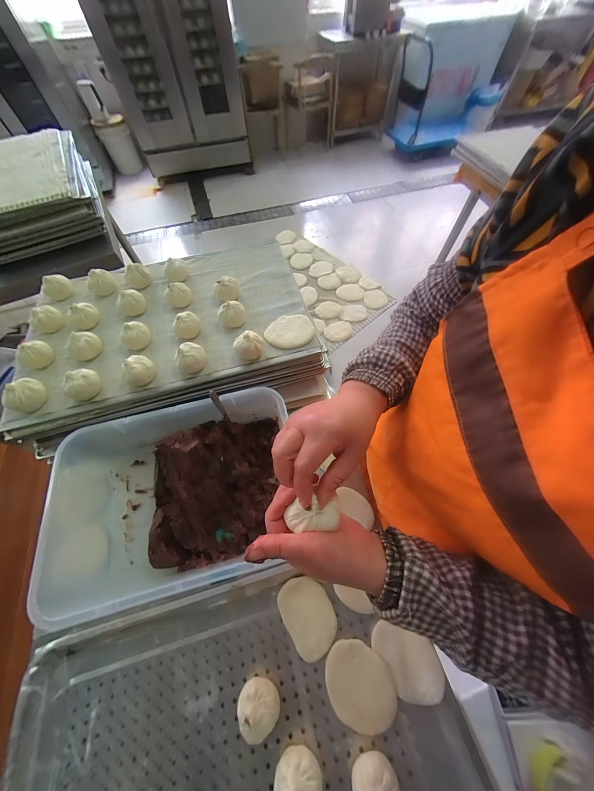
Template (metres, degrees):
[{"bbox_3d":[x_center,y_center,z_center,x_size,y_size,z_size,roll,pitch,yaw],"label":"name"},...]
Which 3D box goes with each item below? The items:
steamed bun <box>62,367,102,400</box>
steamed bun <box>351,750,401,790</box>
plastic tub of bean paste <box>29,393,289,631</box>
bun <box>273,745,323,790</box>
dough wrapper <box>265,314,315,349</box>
[{"bbox_3d":[-0.387,-0.022,0.456,0.050,0.035,0.050,-1,62,1],"label":"steamed bun"},{"bbox_3d":[0.095,0.474,0.303,0.054,0.043,0.050,-1,62,1],"label":"steamed bun"},{"bbox_3d":[-0.219,0.174,0.442,0.420,0.134,0.272,-13,62,-6],"label":"plastic tub of bean paste"},{"bbox_3d":[0.001,0.475,0.309,0.055,0.041,0.050,8,62,6],"label":"bun"},{"bbox_3d":[-0.013,-0.132,0.519,0.088,0.010,0.088,-1,62,1],"label":"dough wrapper"}]

